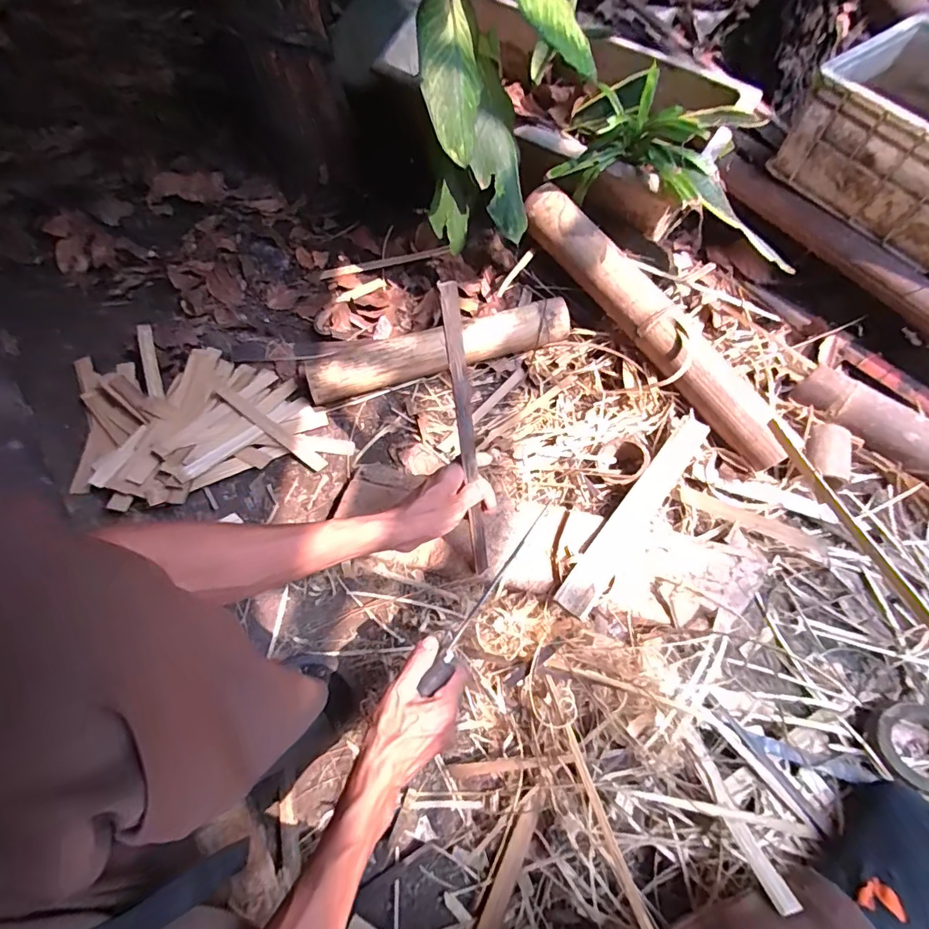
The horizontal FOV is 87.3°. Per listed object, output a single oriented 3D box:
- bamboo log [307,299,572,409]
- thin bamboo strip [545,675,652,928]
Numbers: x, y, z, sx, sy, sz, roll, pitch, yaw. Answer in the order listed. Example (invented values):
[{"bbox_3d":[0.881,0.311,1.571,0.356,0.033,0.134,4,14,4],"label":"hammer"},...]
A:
[{"bbox_3d":[-0.041,-0.188,0.811,0.437,0.075,0.066,-16,63,-7],"label":"bamboo log"},{"bbox_3d":[0.139,0.352,0.430,0.013,0.036,0.345,-15,35,-6],"label":"thin bamboo strip"}]

